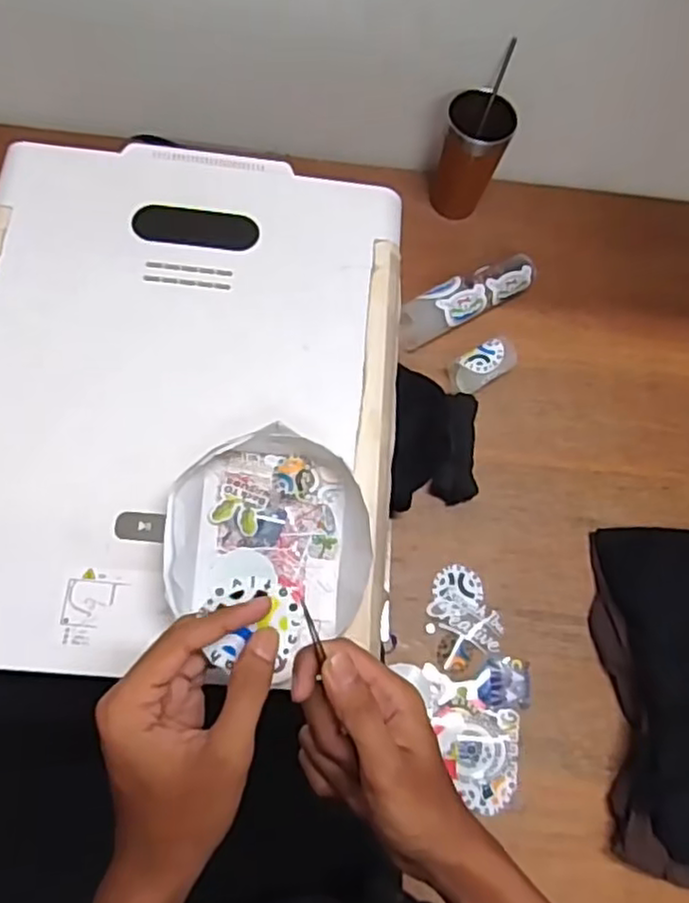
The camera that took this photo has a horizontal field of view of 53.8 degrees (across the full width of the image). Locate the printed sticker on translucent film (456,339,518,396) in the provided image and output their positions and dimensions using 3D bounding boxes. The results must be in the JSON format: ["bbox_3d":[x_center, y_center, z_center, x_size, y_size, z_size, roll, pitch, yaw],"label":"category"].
[{"bbox_3d":[0.169,-0.106,0.813,0.082,0.039,0.044,-33,76,-16],"label":"printed sticker on translucent film"}]

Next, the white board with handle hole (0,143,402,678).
[{"bbox_3d":[-0.151,-0.062,0.616,0.400,0.017,0.495,6,71,-4],"label":"white board with handle hole"}]

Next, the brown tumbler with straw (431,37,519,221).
[{"bbox_3d":[0.160,-0.387,0.867,0.078,0.172,0.100,12,69,-1],"label":"brown tumbler with straw"}]

